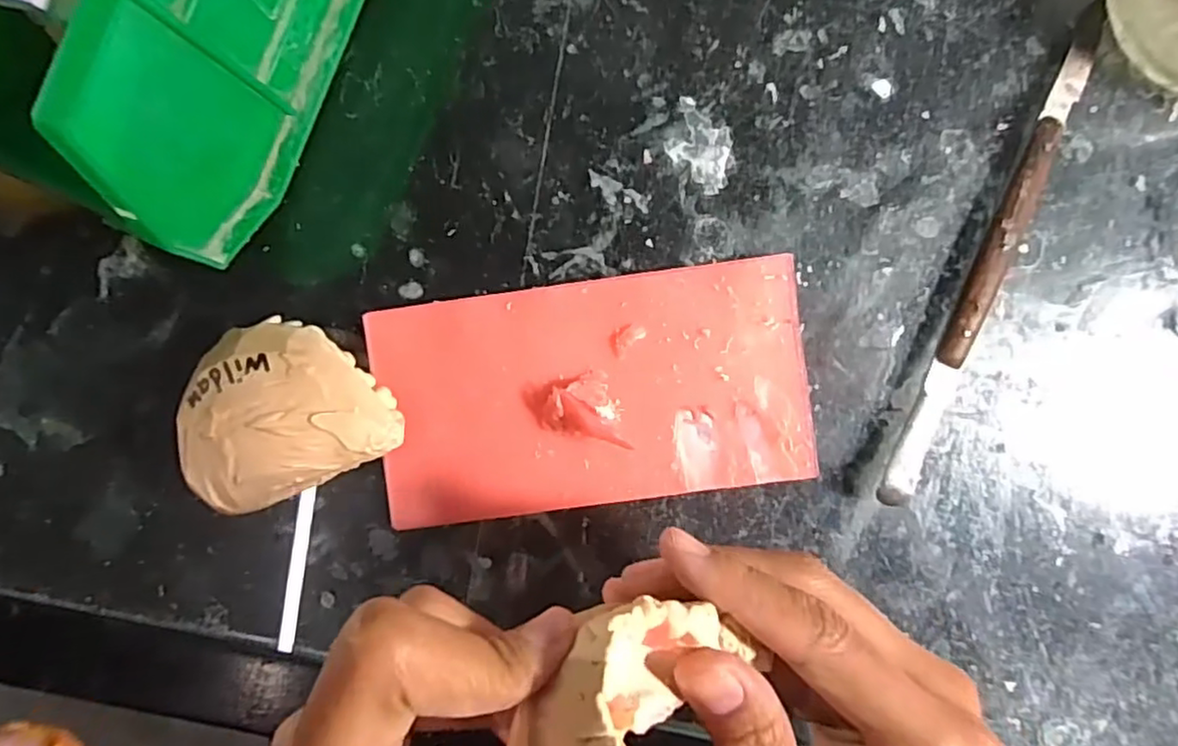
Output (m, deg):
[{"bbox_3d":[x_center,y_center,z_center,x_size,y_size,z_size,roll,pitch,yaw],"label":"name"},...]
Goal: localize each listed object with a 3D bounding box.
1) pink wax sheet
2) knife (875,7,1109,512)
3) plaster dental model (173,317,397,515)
[{"bbox_3d":[0.000,0.007,0.219,0.143,0.009,0.075,-7,92,2],"label":"pink wax sheet"},{"bbox_3d":[0.133,-0.037,0.212,0.012,0.010,0.170,22,93,2],"label":"knife"},{"bbox_3d":[-0.100,0.012,0.214,0.061,0.033,0.054,-25,91,3],"label":"plaster dental model"}]

